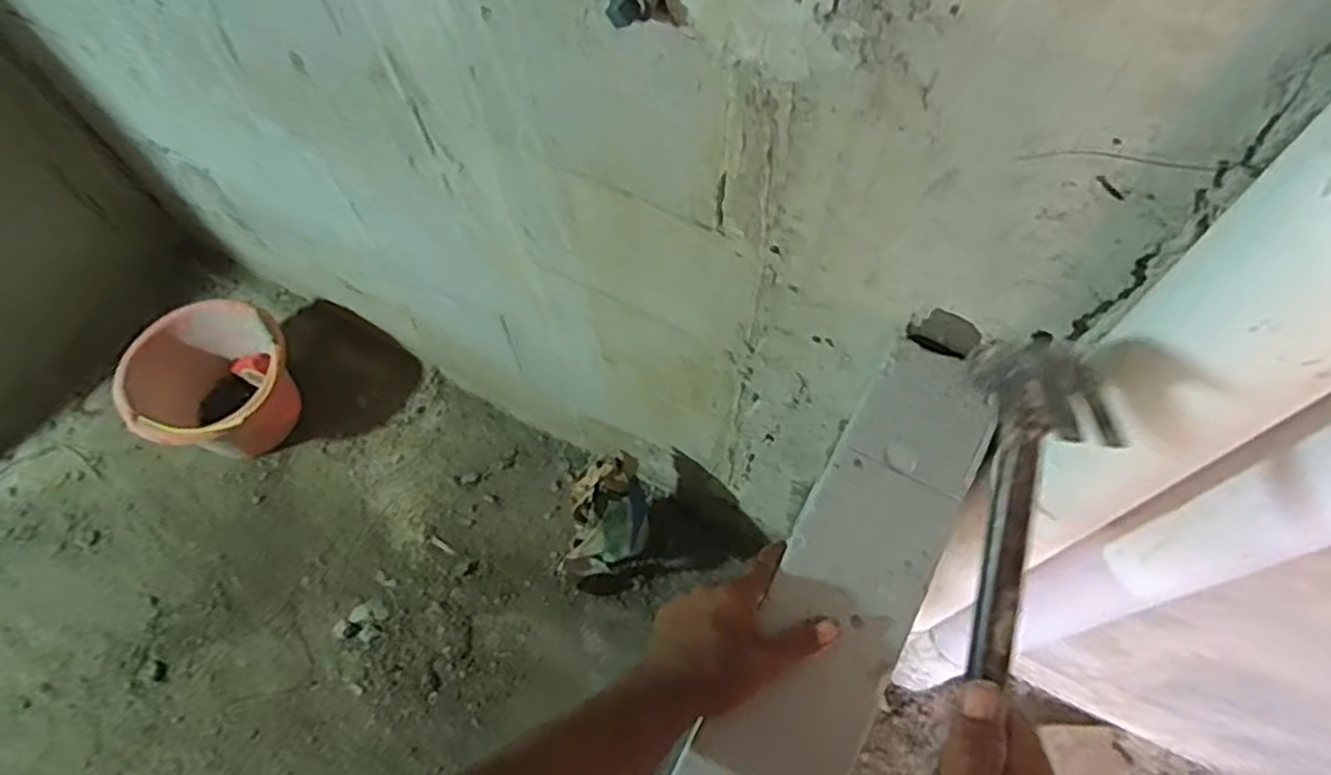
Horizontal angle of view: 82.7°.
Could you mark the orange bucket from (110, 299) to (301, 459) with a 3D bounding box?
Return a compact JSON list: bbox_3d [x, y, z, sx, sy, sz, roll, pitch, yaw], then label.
[{"bbox_3d":[-0.825,0.005,1.401,0.272,0.210,0.256,-1,64,1],"label":"orange bucket"}]

